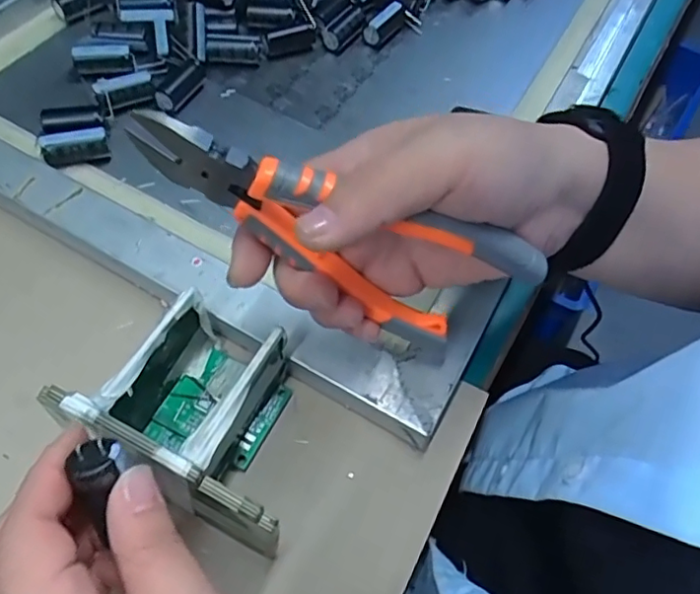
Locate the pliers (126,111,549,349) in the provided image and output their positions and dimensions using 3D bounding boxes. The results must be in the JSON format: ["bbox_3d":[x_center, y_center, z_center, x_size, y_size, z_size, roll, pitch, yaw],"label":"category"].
[{"bbox_3d":[-0.007,-0.027,0.224,0.151,0.071,0.013,26,55,-20],"label":"pliers"}]

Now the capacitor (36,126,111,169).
[{"bbox_3d":[-0.168,-0.091,0.360,0.038,0.018,0.017,-8,59,-10],"label":"capacitor"}]

